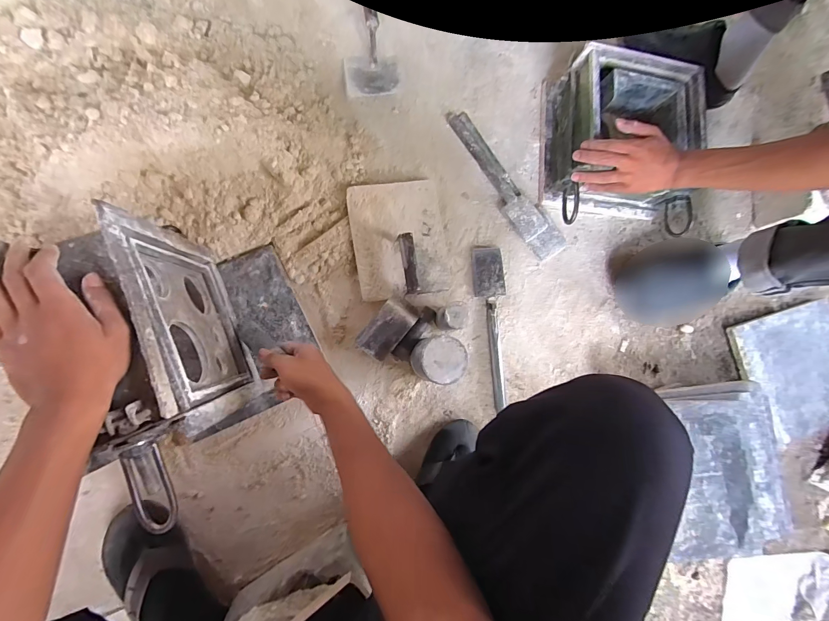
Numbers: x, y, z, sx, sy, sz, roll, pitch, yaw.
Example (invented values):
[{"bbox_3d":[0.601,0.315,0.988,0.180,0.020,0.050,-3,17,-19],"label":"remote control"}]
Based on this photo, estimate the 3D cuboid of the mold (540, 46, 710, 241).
[{"bbox_3d":[0.384,-0.306,0.666,0.249,0.134,0.292,3,83,-6],"label":"mold"}]

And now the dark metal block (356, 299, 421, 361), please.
[{"bbox_3d":[-0.047,0.033,0.606,0.062,0.054,0.111,38,77,-1],"label":"dark metal block"}]

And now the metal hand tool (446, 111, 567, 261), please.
[{"bbox_3d":[0.170,-0.244,0.690,0.068,0.023,0.334,-37,88,-10],"label":"metal hand tool"}]

